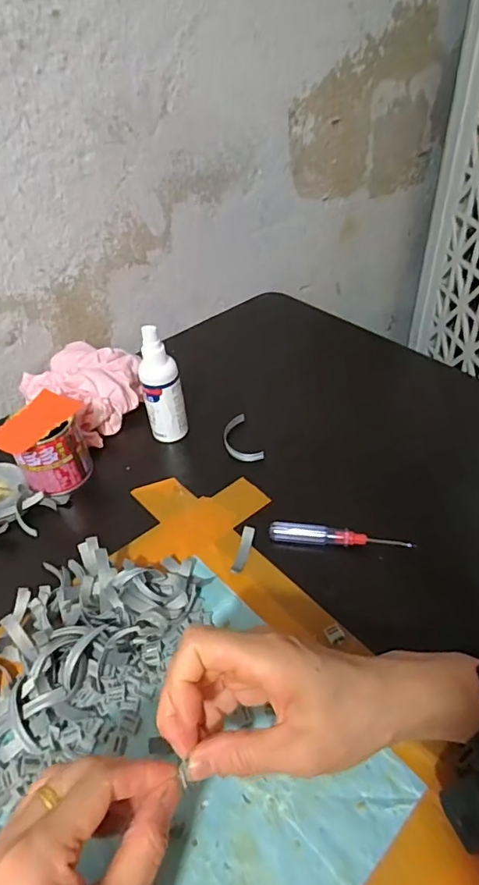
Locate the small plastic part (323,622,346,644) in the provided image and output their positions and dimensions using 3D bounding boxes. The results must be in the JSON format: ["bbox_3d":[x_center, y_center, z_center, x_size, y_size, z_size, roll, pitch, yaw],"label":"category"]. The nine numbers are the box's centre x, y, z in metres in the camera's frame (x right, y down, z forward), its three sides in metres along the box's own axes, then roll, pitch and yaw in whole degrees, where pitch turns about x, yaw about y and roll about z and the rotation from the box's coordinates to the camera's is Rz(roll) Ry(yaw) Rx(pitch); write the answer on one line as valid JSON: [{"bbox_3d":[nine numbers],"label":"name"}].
[{"bbox_3d":[0.072,0.145,0.373,0.013,0.004,0.015,-21,45,-15],"label":"small plastic part"}]

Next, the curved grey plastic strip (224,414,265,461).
[{"bbox_3d":[0.001,-0.001,0.528,0.031,0.013,0.072,-15,44,-10],"label":"curved grey plastic strip"}]

